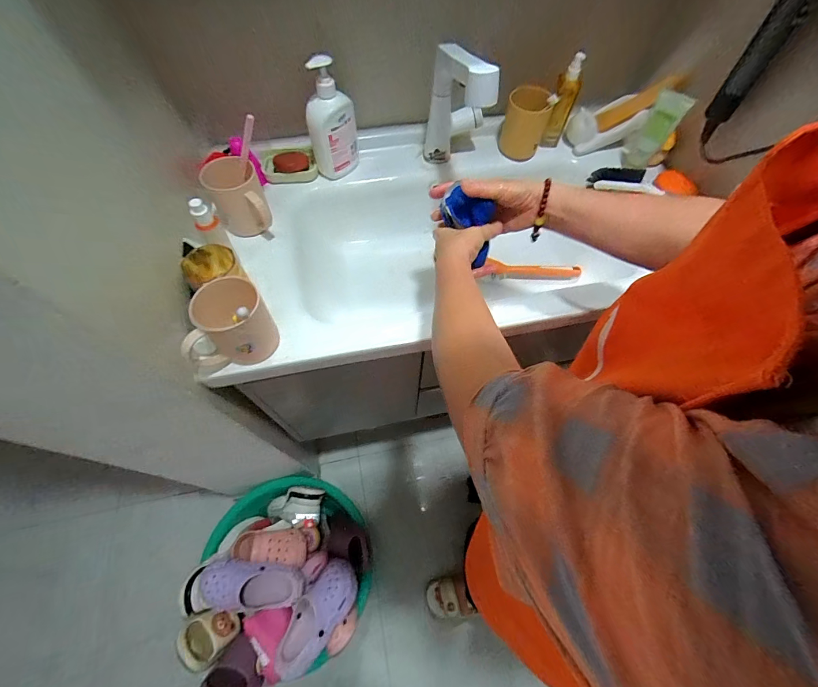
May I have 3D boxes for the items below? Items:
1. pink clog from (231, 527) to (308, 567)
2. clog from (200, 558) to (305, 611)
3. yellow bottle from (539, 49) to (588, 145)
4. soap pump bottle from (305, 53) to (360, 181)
[{"bbox_3d":[-0.386,0.555,0.969,0.235,0.075,0.101,-2,50,14],"label":"pink clog"},{"bbox_3d":[-0.392,0.597,0.869,0.259,0.085,0.115,1,62,0],"label":"clog"},{"bbox_3d":[0.286,-0.447,0.665,0.042,0.149,0.035,23,64,11],"label":"yellow bottle"},{"bbox_3d":[-0.136,-0.391,0.612,0.082,0.192,0.068,-13,63,-7],"label":"soap pump bottle"}]

